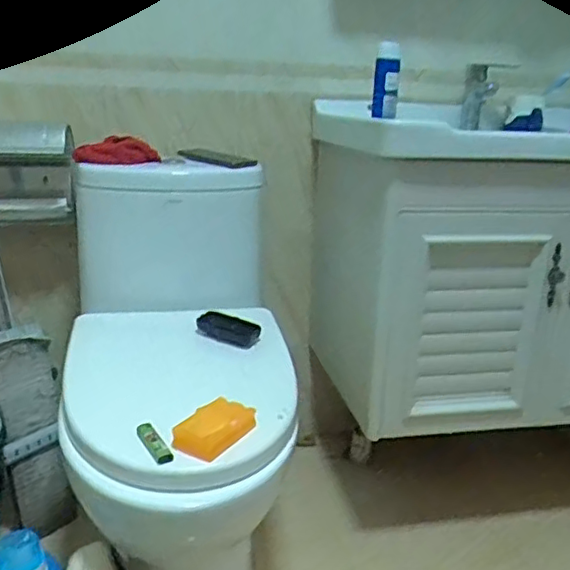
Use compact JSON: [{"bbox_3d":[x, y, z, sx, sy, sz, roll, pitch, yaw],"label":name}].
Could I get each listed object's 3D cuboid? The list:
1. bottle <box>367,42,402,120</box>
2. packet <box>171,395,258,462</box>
[{"bbox_3d":[0.187,-0.380,1.125,0.050,0.133,0.027,4,18,9],"label":"bottle"},{"bbox_3d":[-0.090,0.181,0.774,0.062,0.038,0.096,15,21,36],"label":"packet"}]

